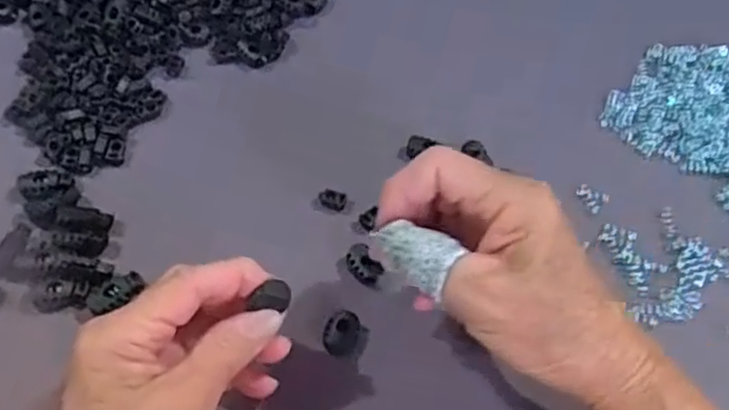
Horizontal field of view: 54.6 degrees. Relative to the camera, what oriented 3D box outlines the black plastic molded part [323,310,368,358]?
[{"bbox_3d":[-0.009,0.065,0.359,0.022,0.006,0.024,3,54,-5],"label":"black plastic molded part"}]

